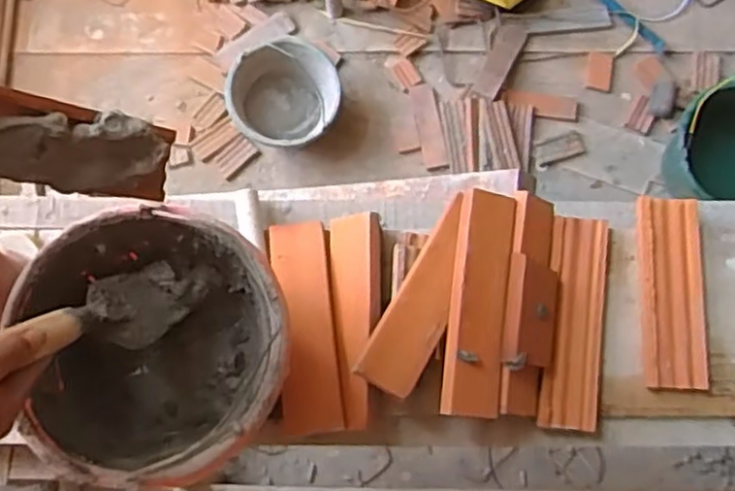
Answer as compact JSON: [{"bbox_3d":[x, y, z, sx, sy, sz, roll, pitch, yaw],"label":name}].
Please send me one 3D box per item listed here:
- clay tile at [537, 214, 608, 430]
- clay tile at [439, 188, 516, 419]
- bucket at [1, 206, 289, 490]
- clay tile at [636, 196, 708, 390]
[{"bbox_3d":[0.219,0.081,0.741,0.060,0.011,0.220,6,79,3],"label":"clay tile"},{"bbox_3d":[0.110,0.055,0.691,0.061,0.012,0.220,10,78,-17],"label":"clay tile"},{"bbox_3d":[-0.194,0.098,0.679,0.239,0.169,0.228,0,79,1],"label":"bucket"},{"bbox_3d":[0.322,0.049,0.737,0.058,0.019,0.197,0,79,2],"label":"clay tile"}]

